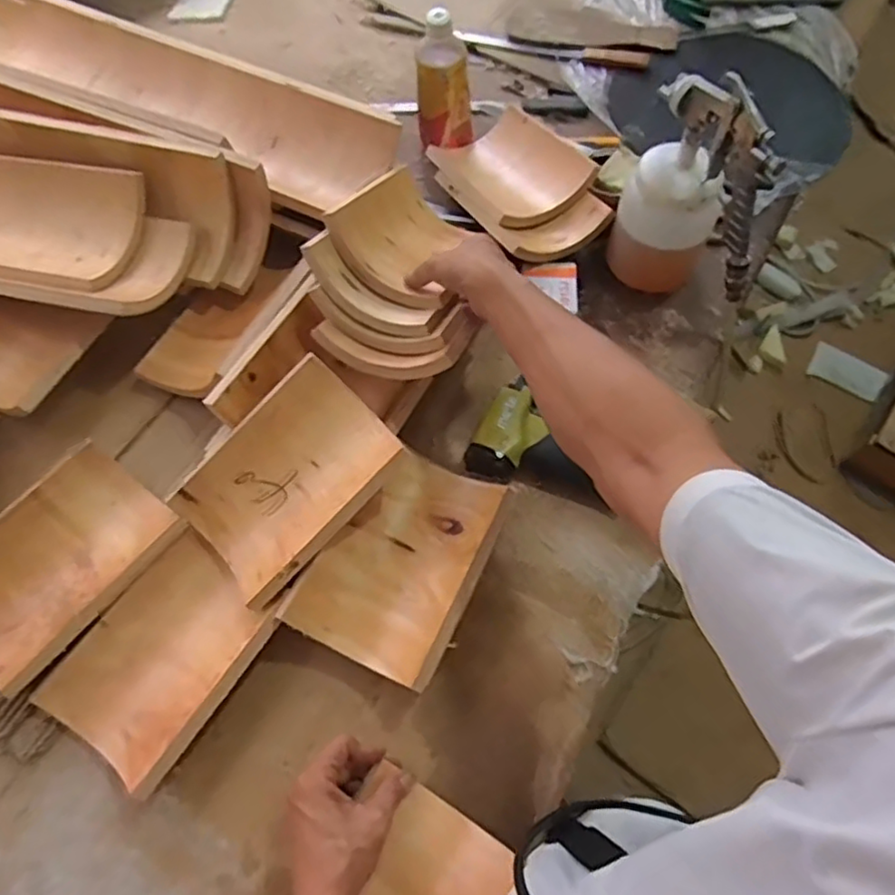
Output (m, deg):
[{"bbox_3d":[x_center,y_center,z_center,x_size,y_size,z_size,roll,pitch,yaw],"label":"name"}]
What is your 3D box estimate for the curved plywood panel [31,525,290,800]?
[{"bbox_3d":[-0.251,0.185,0.587,0.143,0.038,0.189,31,67,16],"label":"curved plywood panel"}]

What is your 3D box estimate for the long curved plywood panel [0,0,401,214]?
[{"bbox_3d":[-0.355,-0.440,0.801,0.621,0.049,0.140,25,65,14],"label":"long curved plywood panel"}]

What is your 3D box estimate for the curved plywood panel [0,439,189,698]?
[{"bbox_3d":[-0.366,0.106,0.616,0.135,0.050,0.197,33,67,17],"label":"curved plywood panel"}]

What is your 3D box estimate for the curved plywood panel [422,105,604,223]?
[{"bbox_3d":[0.083,-0.349,0.820,0.146,0.032,0.214,-28,54,-6],"label":"curved plywood panel"}]

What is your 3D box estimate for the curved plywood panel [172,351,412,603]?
[{"bbox_3d":[-0.148,0.031,0.615,0.195,0.032,0.140,-46,76,1],"label":"curved plywood panel"}]

